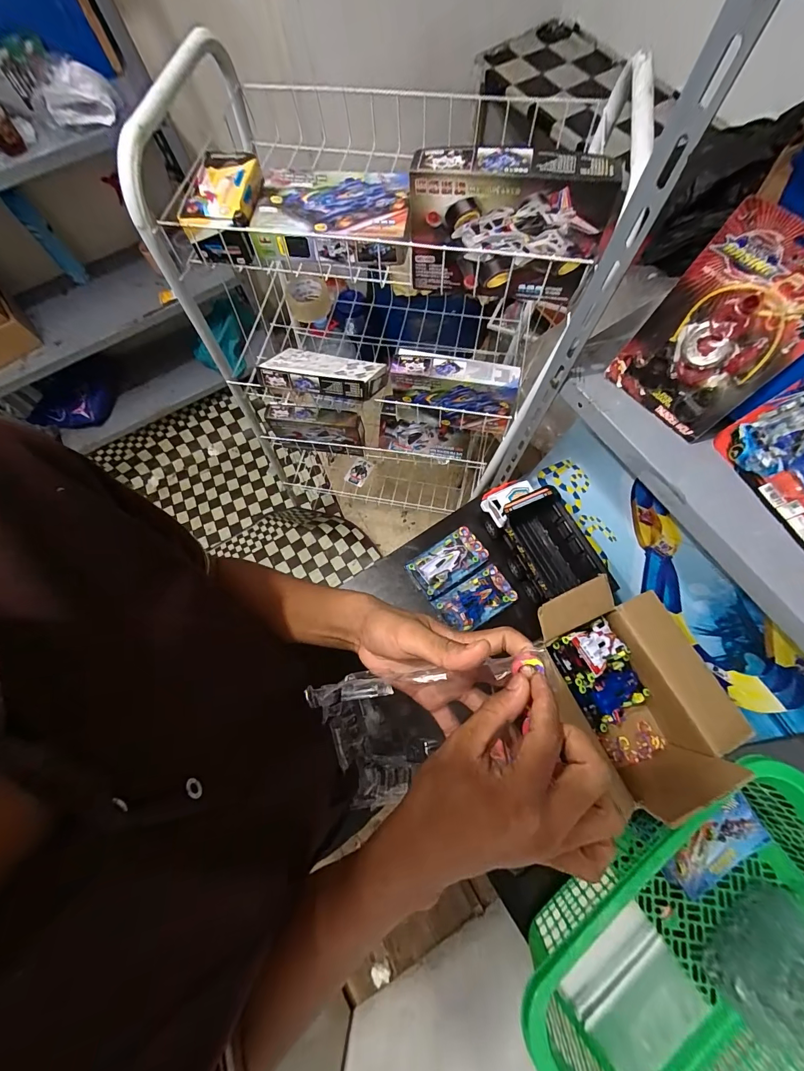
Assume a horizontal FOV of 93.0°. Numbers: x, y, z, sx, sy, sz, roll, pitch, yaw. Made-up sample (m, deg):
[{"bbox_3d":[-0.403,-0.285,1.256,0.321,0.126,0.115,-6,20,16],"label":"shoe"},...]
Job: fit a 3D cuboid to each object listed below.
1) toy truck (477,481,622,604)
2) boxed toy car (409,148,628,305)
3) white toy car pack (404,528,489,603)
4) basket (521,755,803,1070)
[{"bbox_3d":[0.292,-0.002,0.818,0.130,0.140,0.270,-25,72,-6],"label":"toy truck"},{"bbox_3d":[0.128,-0.379,0.483,0.229,0.148,0.045,14,72,7],"label":"boxed toy car"},{"bbox_3d":[0.104,0.059,0.868,0.179,0.032,0.100,-35,73,-9],"label":"white toy car pack"},{"bbox_3d":[0.465,0.636,0.577,0.538,0.195,0.369,-33,73,-9],"label":"basket"}]

